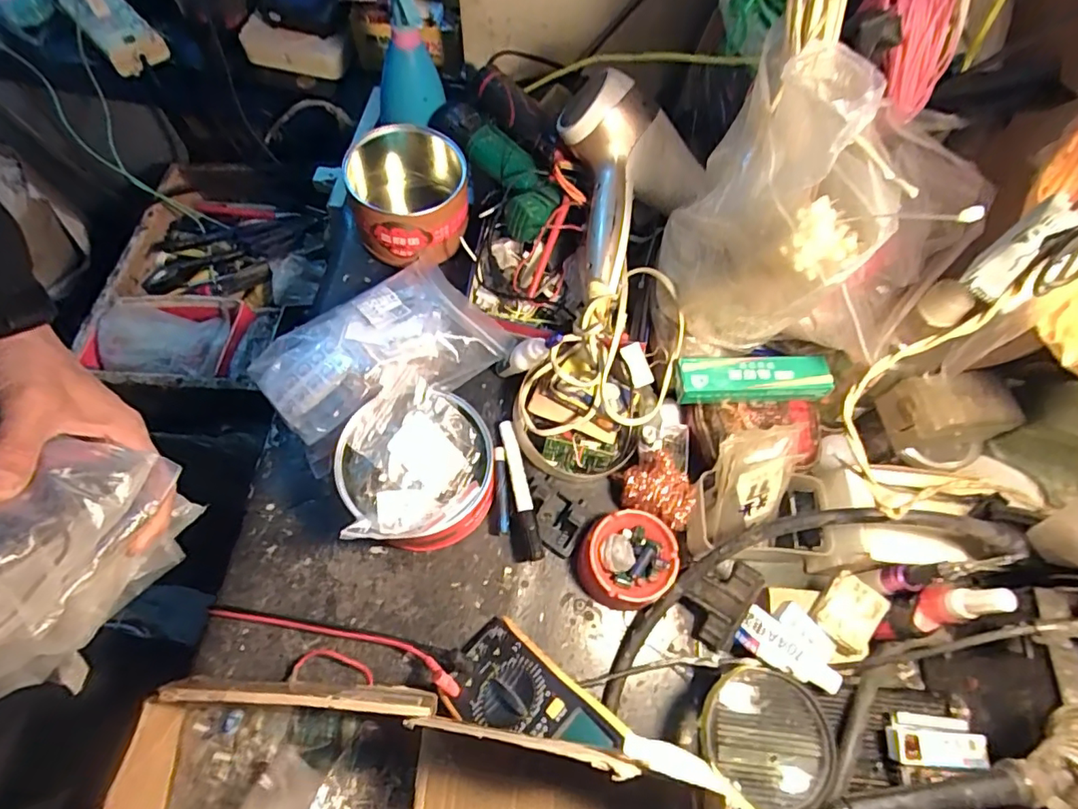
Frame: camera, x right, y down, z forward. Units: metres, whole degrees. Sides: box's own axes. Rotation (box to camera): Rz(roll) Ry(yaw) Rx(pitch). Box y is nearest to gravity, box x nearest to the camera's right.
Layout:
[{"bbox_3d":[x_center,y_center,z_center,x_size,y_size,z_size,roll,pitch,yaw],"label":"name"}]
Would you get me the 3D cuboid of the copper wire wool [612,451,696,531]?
[{"bbox_3d":[0.110,0.078,0.505,0.070,0.044,0.058,27,68,8],"label":"copper wire wool"}]

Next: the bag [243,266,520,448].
[{"bbox_3d":[-0.156,-0.048,0.540,0.209,0.048,0.146,-40,74,-18],"label":"bag"}]

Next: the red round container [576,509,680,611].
[{"bbox_3d":[0.078,0.139,0.490,0.082,0.040,0.078,1,67,-3],"label":"red round container"}]

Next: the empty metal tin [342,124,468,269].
[{"bbox_3d":[-0.143,-0.225,0.613,0.122,0.104,0.139,-5,67,-5],"label":"empty metal tin"}]

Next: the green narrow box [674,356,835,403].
[{"bbox_3d":[0.198,-0.024,0.507,0.140,0.023,0.037,0,67,-3],"label":"green narrow box"}]

